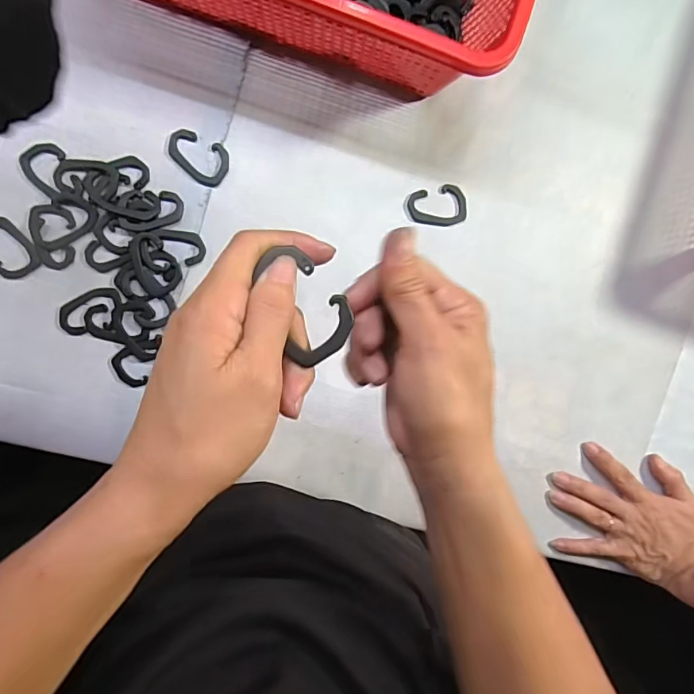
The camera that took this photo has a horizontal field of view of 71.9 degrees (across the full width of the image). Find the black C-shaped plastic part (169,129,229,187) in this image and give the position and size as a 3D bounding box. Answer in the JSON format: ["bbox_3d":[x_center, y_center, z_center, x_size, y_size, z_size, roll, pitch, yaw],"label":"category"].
[{"bbox_3d":[-0.127,-0.161,0.407,0.051,0.004,0.036,21,92,-7],"label":"black C-shaped plastic part"}]

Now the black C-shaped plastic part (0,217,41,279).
[{"bbox_3d":[-0.281,-0.082,0.396,0.036,0.006,0.051,-40,97,-2],"label":"black C-shaped plastic part"}]

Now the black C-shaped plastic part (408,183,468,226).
[{"bbox_3d":[0.082,-0.128,0.434,0.053,0.006,0.035,-6,95,-5],"label":"black C-shaped plastic part"}]

